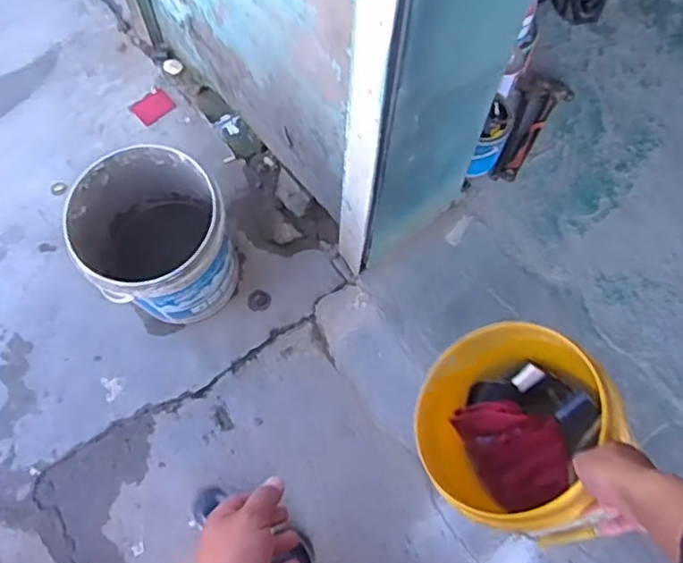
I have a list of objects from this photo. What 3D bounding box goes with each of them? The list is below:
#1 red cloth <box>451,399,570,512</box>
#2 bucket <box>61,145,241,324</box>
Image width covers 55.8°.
[{"bbox_3d":[0.253,0.251,0.959,0.135,0.060,0.184,-39,82,26],"label":"red cloth"},{"bbox_3d":[-0.387,-0.066,1.414,0.283,0.361,0.311,1,68,-2],"label":"bucket"}]

